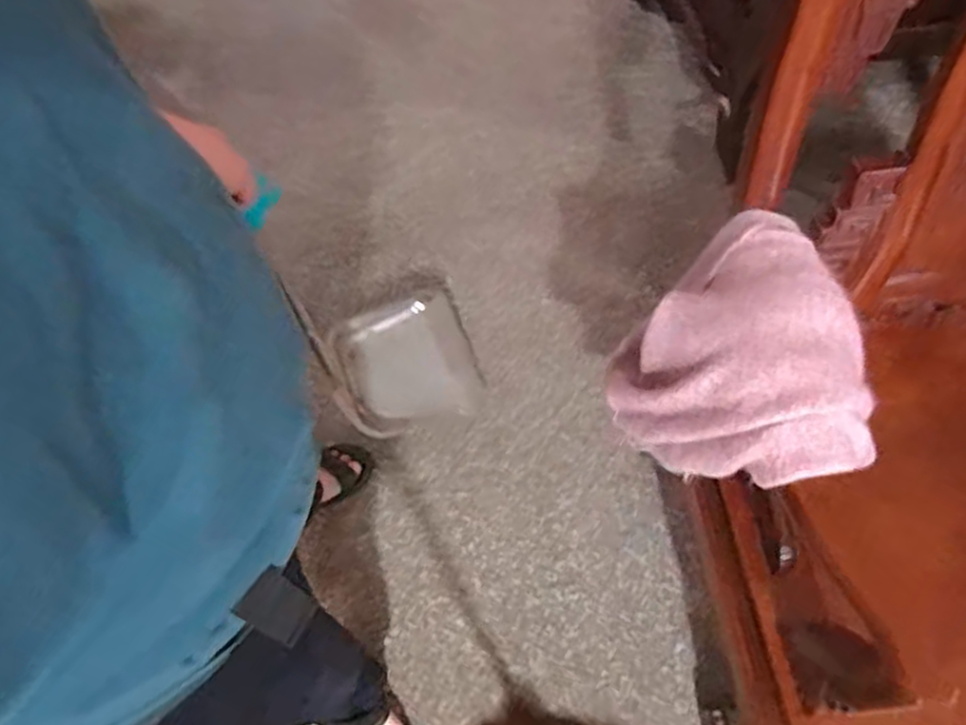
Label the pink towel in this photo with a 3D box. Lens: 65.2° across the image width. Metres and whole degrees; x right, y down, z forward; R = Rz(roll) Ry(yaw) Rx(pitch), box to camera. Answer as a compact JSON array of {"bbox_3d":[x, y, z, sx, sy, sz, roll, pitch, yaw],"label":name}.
[{"bbox_3d":[0.303,-0.007,0.861,0.279,0.195,0.271,36,70,17],"label":"pink towel"}]

